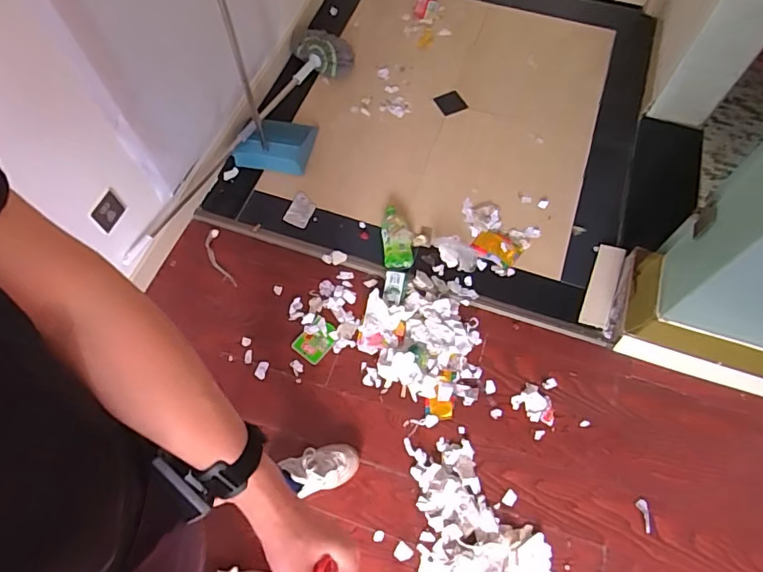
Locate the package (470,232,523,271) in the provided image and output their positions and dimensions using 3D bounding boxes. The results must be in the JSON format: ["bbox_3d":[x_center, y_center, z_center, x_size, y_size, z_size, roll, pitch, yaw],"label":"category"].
[{"bbox_3d":[0.353,-0.115,1.545,0.138,0.023,0.102,35,70,15],"label":"package"}]

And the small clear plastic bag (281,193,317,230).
[{"bbox_3d":[-0.270,-0.255,1.670,0.084,0.015,0.120,23,67,11],"label":"small clear plastic bag"}]

